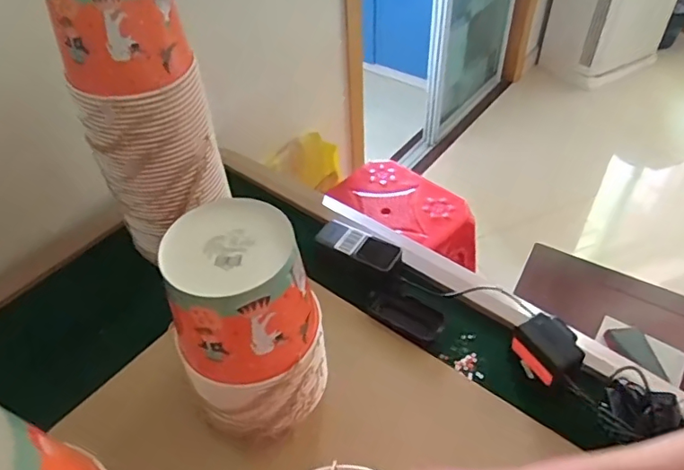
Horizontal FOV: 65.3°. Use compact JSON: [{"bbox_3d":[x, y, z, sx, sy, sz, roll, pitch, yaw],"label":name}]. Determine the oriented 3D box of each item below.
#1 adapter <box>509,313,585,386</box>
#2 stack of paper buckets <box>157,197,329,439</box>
[{"bbox_3d":[0.257,0.145,0.664,0.058,0.060,0.077,-28,51,-22],"label":"adapter"},{"bbox_3d":[-0.101,0.105,0.596,0.143,0.254,0.147,-16,47,-12],"label":"stack of paper buckets"}]

